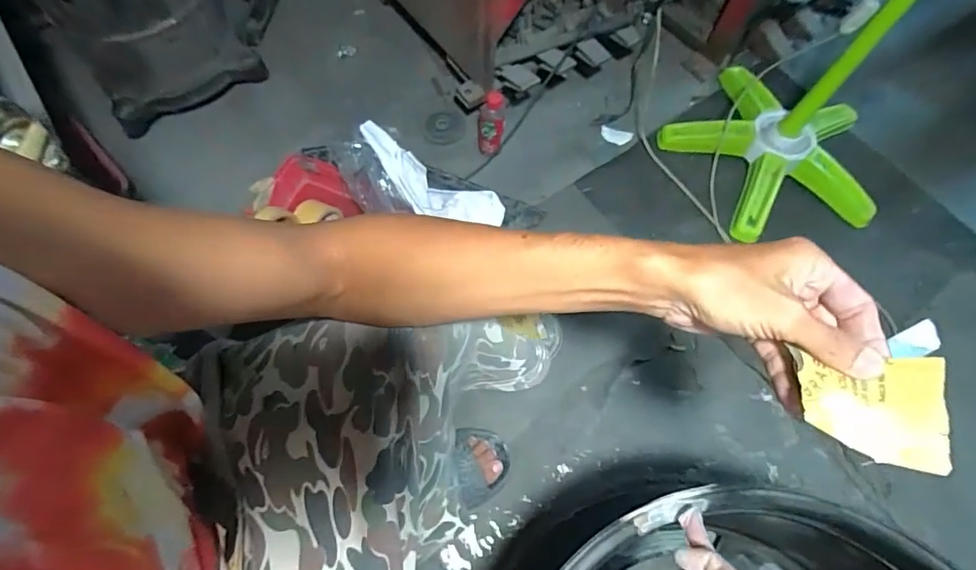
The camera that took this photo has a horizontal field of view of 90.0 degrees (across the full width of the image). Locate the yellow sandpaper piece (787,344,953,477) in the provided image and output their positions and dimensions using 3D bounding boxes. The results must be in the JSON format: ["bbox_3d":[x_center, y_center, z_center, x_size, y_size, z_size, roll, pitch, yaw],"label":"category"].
[{"bbox_3d":[0.207,0.067,0.268,0.073,0.024,0.058,8,66,1],"label":"yellow sandpaper piece"}]

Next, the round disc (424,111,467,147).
[{"bbox_3d":[-0.095,-0.344,1.071,0.089,0.016,0.079,-4,66,-4],"label":"round disc"}]

